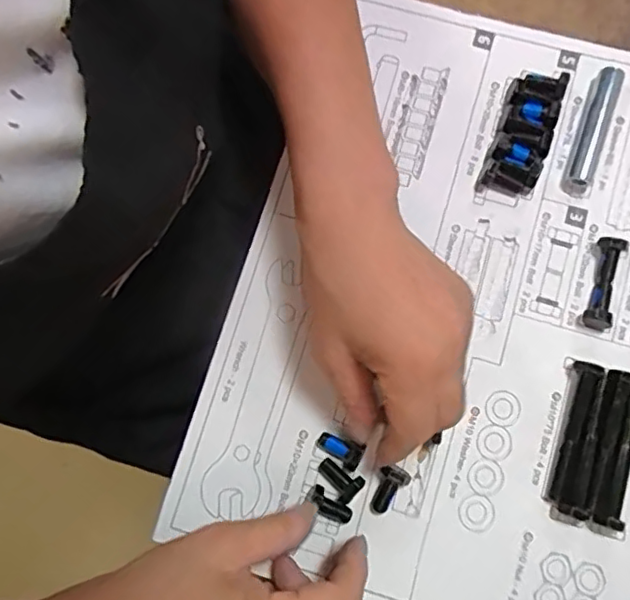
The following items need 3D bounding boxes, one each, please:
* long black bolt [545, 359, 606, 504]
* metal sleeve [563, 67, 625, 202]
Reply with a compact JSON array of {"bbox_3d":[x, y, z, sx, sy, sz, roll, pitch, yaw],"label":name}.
[{"bbox_3d":[0.148,0.076,0.330,0.014,0.012,0.080,16,82,6],"label":"long black bolt"},{"bbox_3d":[0.172,-0.103,0.357,0.014,0.016,0.080,20,82,7],"label":"metal sleeve"}]

